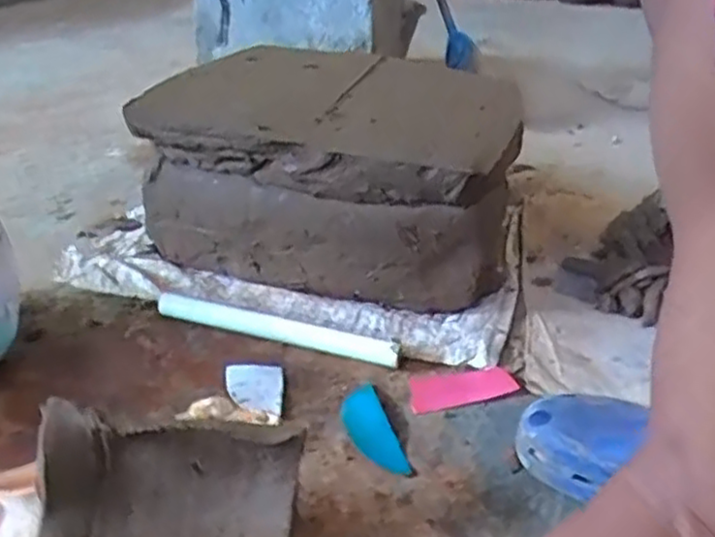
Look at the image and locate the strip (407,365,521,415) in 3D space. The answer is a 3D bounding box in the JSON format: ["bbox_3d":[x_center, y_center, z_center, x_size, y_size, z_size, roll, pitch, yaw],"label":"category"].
[{"bbox_3d":[0.102,0.115,0.708,0.114,0.004,0.051,-5,30,-17],"label":"strip"}]

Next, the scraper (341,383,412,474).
[{"bbox_3d":[0.010,0.139,0.647,0.043,0.013,0.107,-5,30,-16],"label":"scraper"}]

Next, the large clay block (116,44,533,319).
[{"bbox_3d":[-0.020,-0.114,0.909,0.406,0.201,0.305,14,30,18],"label":"large clay block"}]

